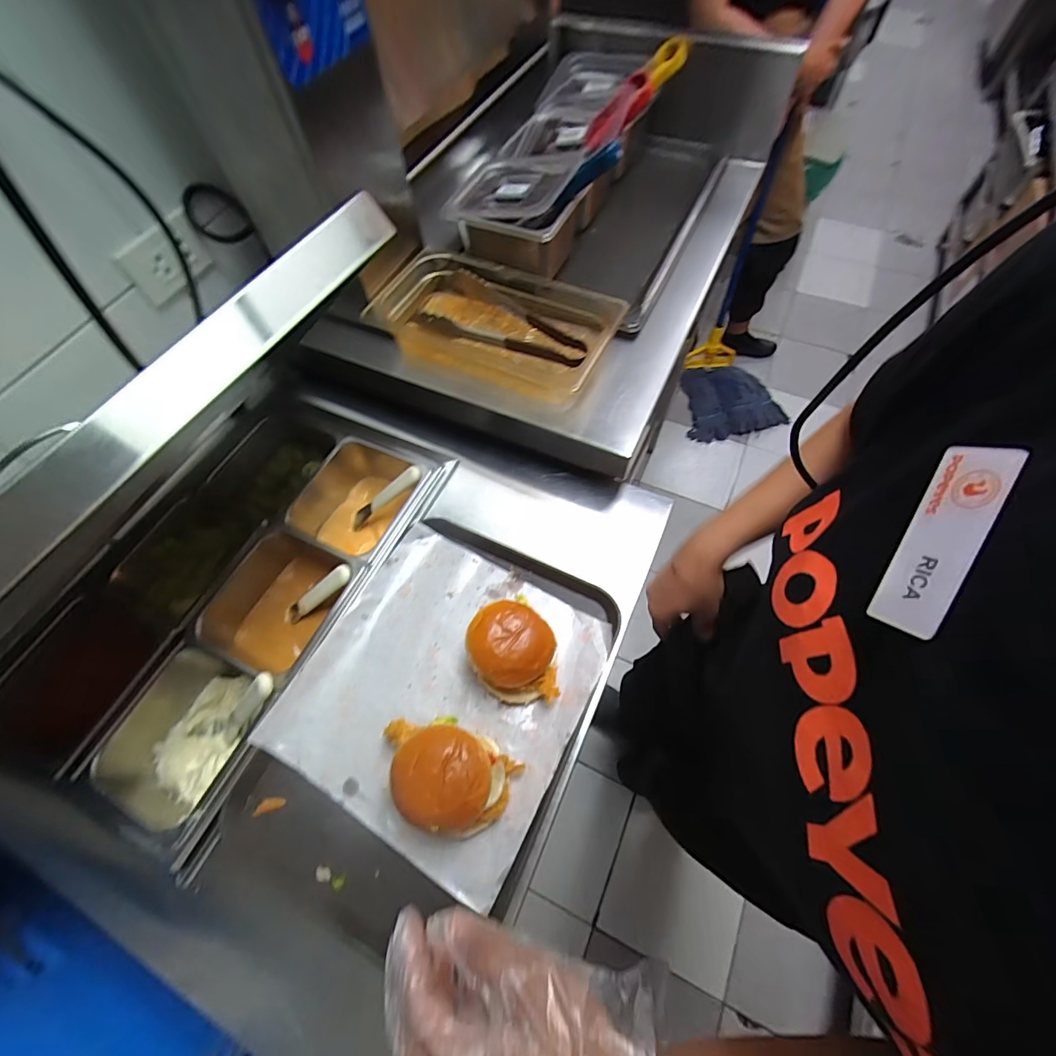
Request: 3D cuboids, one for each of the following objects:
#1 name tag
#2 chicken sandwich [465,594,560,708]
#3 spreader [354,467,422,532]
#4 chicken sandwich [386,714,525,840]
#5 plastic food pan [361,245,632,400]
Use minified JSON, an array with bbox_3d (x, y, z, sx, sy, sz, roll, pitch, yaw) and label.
[{"bbox_3d":[0.163,0.005,0.178,0.004,0.027,0.075,17,100,-20],"label":"name tag"},{"bbox_3d":[-0.015,0.136,0.498,0.087,0.077,0.098,-5,63,0],"label":"chicken sandwich"},{"bbox_3d":[-0.206,-0.045,0.651,0.141,0.016,0.025,-33,61,24],"label":"spreader"},{"bbox_3d":[-0.084,0.237,0.446,0.134,0.084,0.084,25,67,14],"label":"chicken sandwich"},{"bbox_3d":[-0.055,-0.279,0.638,0.340,0.068,0.172,20,66,12],"label":"plastic food pan"}]

